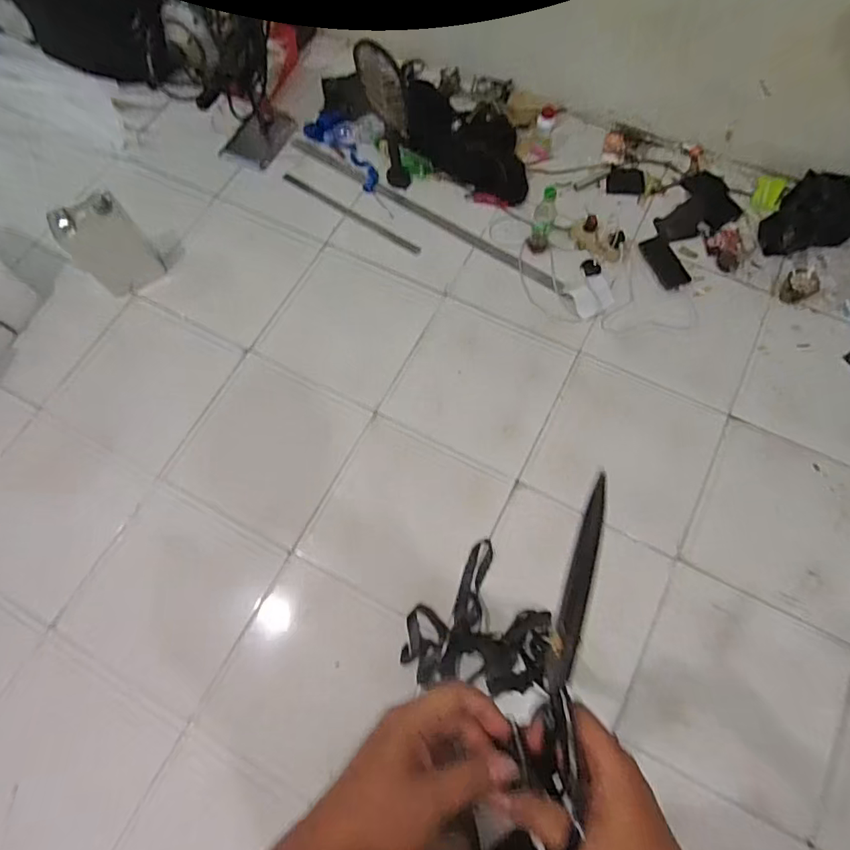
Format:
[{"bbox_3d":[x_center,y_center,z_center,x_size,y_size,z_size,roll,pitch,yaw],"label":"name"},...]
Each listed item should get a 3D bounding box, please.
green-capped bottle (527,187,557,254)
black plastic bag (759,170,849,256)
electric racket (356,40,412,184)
[{"bbox_3d":[0.317,-0.547,1.367,0.057,0.212,0.061,-1,72,2],"label":"green-capped bottle"},{"bbox_3d":[1.083,-0.569,1.403,0.321,0.081,0.218,-41,75,-10],"label":"black plastic bag"},{"bbox_3d":[-0.100,-0.813,1.392,0.071,0.399,0.154,-36,74,-9],"label":"electric racket"}]

